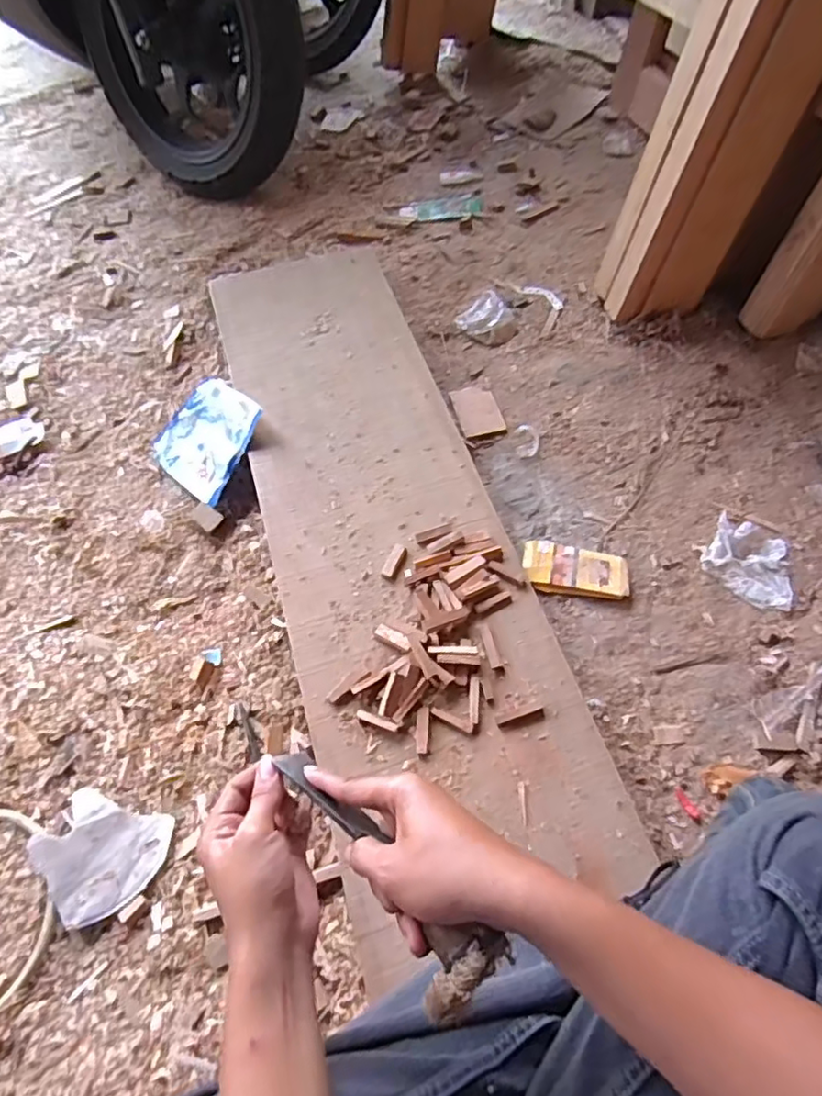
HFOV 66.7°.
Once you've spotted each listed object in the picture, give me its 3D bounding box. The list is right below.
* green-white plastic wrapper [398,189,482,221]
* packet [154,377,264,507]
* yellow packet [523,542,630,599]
[{"bbox_3d":[0.060,-0.647,1.187,0.155,0.008,0.080,-9,59,-2],"label":"green-white plastic wrapper"},{"bbox_3d":[-0.294,-0.163,0.889,0.197,0.022,0.153,39,94,35],"label":"packet"},{"bbox_3d":[0.198,0.028,0.754,0.123,0.017,0.063,7,60,8],"label":"yellow packet"}]

